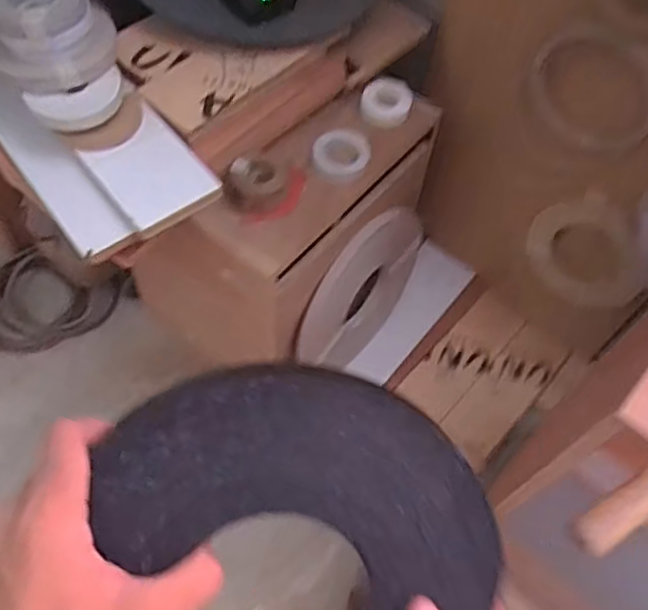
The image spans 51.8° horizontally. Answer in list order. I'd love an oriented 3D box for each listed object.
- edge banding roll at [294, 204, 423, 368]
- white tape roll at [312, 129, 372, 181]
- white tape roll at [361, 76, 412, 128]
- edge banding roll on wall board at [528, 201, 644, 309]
[{"bbox_3d":[0.092,-0.030,1.402,0.024,0.400,0.369,29,96,26],"label":"edge banding roll"},{"bbox_3d":[0.031,-0.255,1.125,0.092,0.017,0.105,13,60,4],"label":"white tape roll"},{"bbox_3d":[0.111,-0.361,1.190,0.084,0.031,0.098,16,61,5],"label":"white tape roll"},{"bbox_3d":[0.538,-0.099,1.390,0.029,0.280,0.246,-40,70,-23],"label":"edge banding roll on wall board"}]

